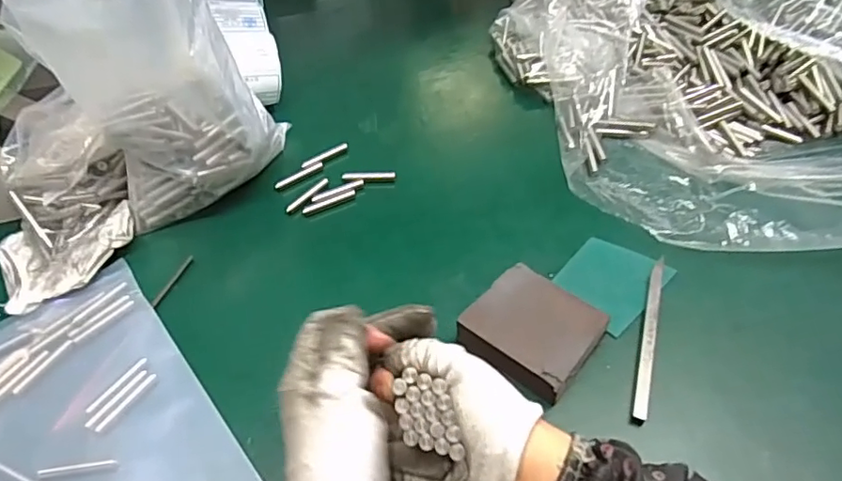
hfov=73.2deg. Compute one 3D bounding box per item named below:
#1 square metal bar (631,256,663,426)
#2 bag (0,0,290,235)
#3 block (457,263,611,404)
[{"bbox_3d":[0.158,0.062,0.391,0.010,0.010,0.133,13,53,16],"label":"square metal bar"},{"bbox_3d":[-0.198,-0.116,0.448,0.139,0.220,0.095,-13,50,-6],"label":"bag"},{"bbox_3d":[0.076,0.062,0.390,0.079,0.029,0.074,31,59,27],"label":"block"}]

